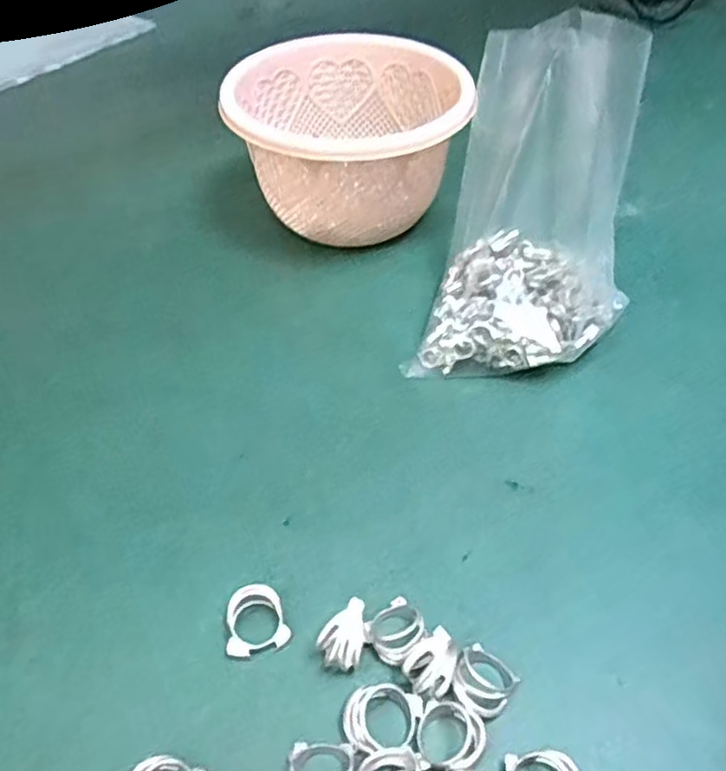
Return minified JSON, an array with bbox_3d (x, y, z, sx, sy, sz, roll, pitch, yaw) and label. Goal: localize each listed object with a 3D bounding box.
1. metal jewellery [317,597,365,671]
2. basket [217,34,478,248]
[{"bbox_3d":[-0.006,0.096,0.256,0.014,0.023,0.023,31,56,25],"label":"metal jewellery"},{"bbox_3d":[-0.011,-0.154,0.441,0.139,0.086,0.131,-6,49,-4],"label":"basket"}]

